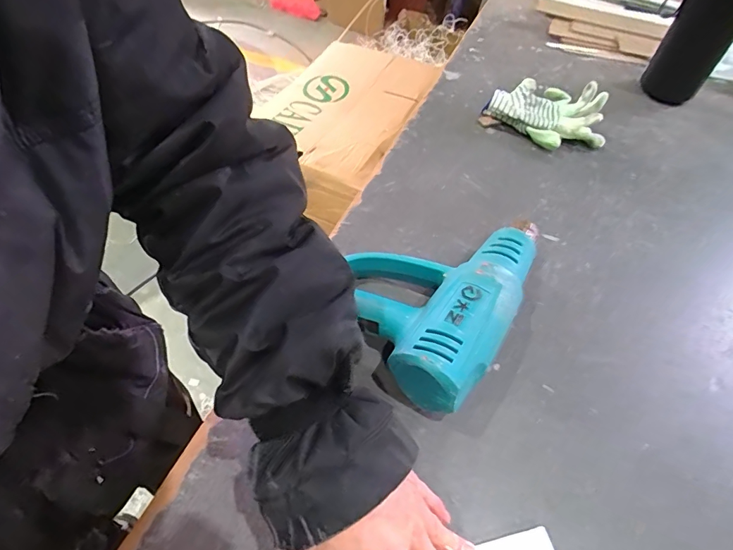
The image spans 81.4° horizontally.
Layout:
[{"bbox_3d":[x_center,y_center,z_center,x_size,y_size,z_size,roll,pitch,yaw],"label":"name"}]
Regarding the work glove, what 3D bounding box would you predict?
[{"bbox_3d":[0.295,-0.263,0.693,0.188,0.066,0.115,27,55,14],"label":"work glove"}]

